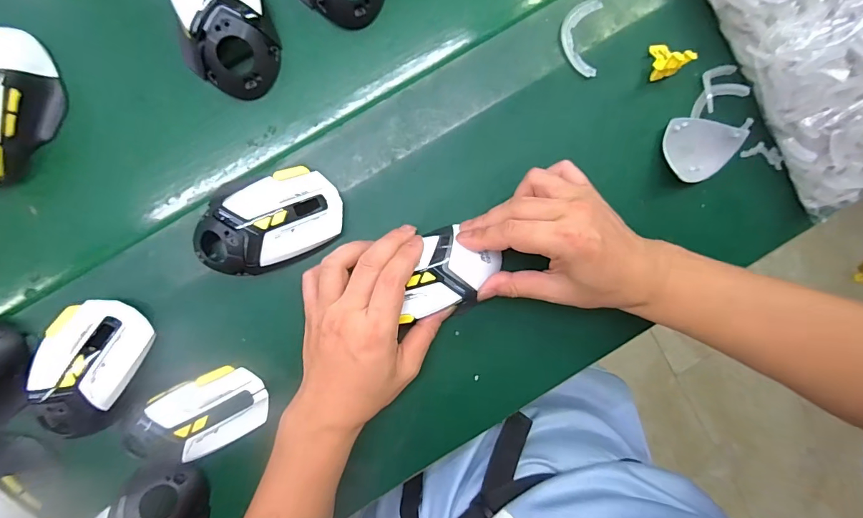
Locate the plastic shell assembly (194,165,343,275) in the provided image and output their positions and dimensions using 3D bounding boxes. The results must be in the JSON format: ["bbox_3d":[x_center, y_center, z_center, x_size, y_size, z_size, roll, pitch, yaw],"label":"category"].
[{"bbox_3d":[-0.130,-0.025,0.319,0.121,0.043,0.070,-21,96,-4],"label":"plastic shell assembly"}]

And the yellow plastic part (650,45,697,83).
[{"bbox_3d":[0.202,-0.173,0.344,0.023,0.028,0.030,-33,97,-2],"label":"yellow plastic part"}]

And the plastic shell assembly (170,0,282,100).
[{"bbox_3d":[-0.165,-0.189,0.312,0.074,0.036,0.120,-17,96,-4],"label":"plastic shell assembly"}]

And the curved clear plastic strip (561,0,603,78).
[{"bbox_3d":[0.128,-0.192,0.346,0.033,0.004,0.064,5,94,-6],"label":"curved clear plastic strip"}]

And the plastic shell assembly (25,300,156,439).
[{"bbox_3d":[-0.265,0.088,0.313,0.067,0.038,0.115,21,92,-7],"label":"plastic shell assembly"}]

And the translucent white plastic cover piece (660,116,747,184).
[{"bbox_3d":[0.236,-0.095,0.351,0.058,0.029,0.047,16,93,-6],"label":"translucent white plastic cover piece"}]

